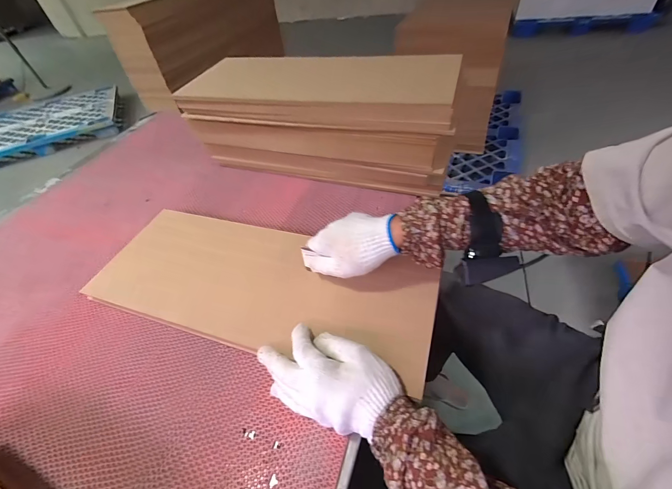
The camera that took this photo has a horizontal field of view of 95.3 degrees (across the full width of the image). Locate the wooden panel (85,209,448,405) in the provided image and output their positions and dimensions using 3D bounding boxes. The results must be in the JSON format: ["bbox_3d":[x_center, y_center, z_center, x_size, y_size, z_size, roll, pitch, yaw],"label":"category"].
[{"bbox_3d":[-0.114,0.053,0.463,0.503,0.017,0.193,10,49,15],"label":"wooden panel"}]

